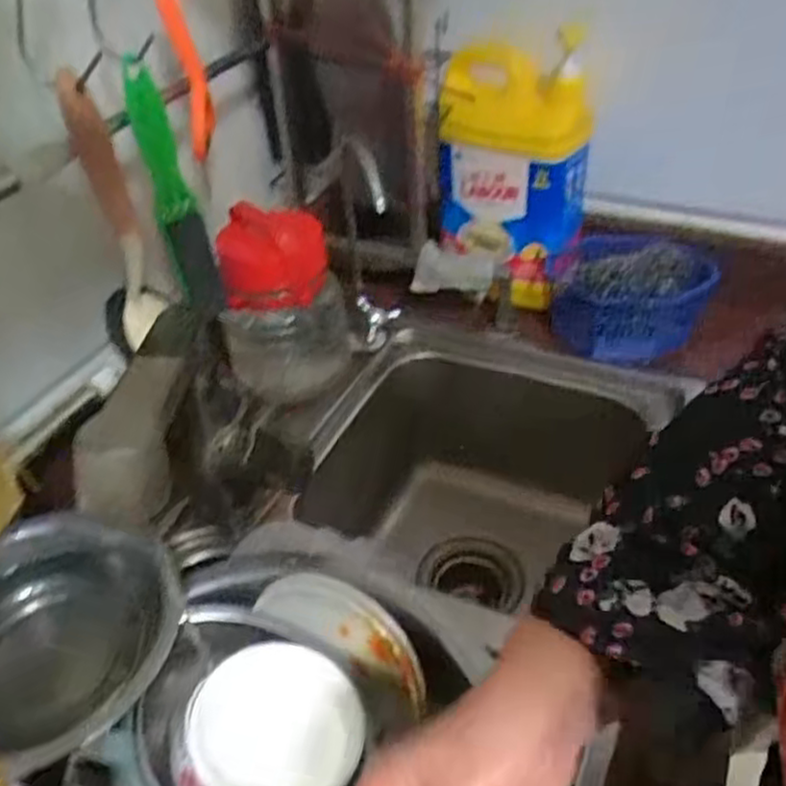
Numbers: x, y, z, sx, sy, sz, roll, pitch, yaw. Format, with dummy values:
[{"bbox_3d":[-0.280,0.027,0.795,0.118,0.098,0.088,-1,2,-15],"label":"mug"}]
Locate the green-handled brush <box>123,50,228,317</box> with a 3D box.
[{"bbox_3d":[-0.176,-0.154,0.605,0.034,0.210,0.014,-14,40,-9],"label":"green-handled brush"}]

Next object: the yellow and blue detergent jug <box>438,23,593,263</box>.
[{"bbox_3d":[0.127,-0.252,0.781,0.151,0.199,0.127,-2,40,6],"label":"yellow and blue detergent jug"}]

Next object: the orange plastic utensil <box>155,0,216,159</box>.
[{"bbox_3d":[-0.164,-0.260,0.602,0.023,0.140,0.027,-16,40,-11],"label":"orange plastic utensil"}]

